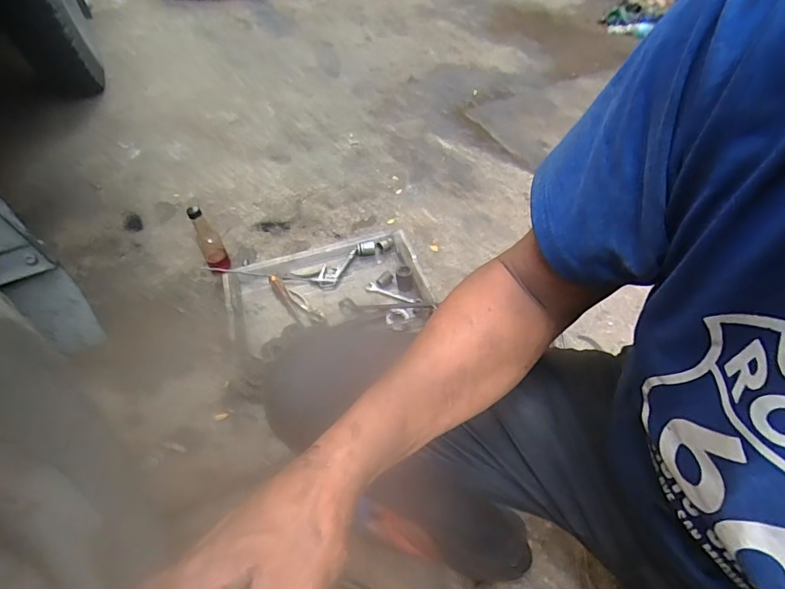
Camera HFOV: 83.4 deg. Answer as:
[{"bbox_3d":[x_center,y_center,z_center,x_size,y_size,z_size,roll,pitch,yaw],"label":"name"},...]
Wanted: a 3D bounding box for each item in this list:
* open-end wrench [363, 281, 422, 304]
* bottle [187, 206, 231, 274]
[{"bbox_3d":[0.004,-0.003,1.046,0.144,0.009,0.033,18,51,18],"label":"open-end wrench"},{"bbox_3d":[-0.451,-0.133,1.084,0.054,0.187,0.047,-24,50,-18],"label":"bottle"}]

